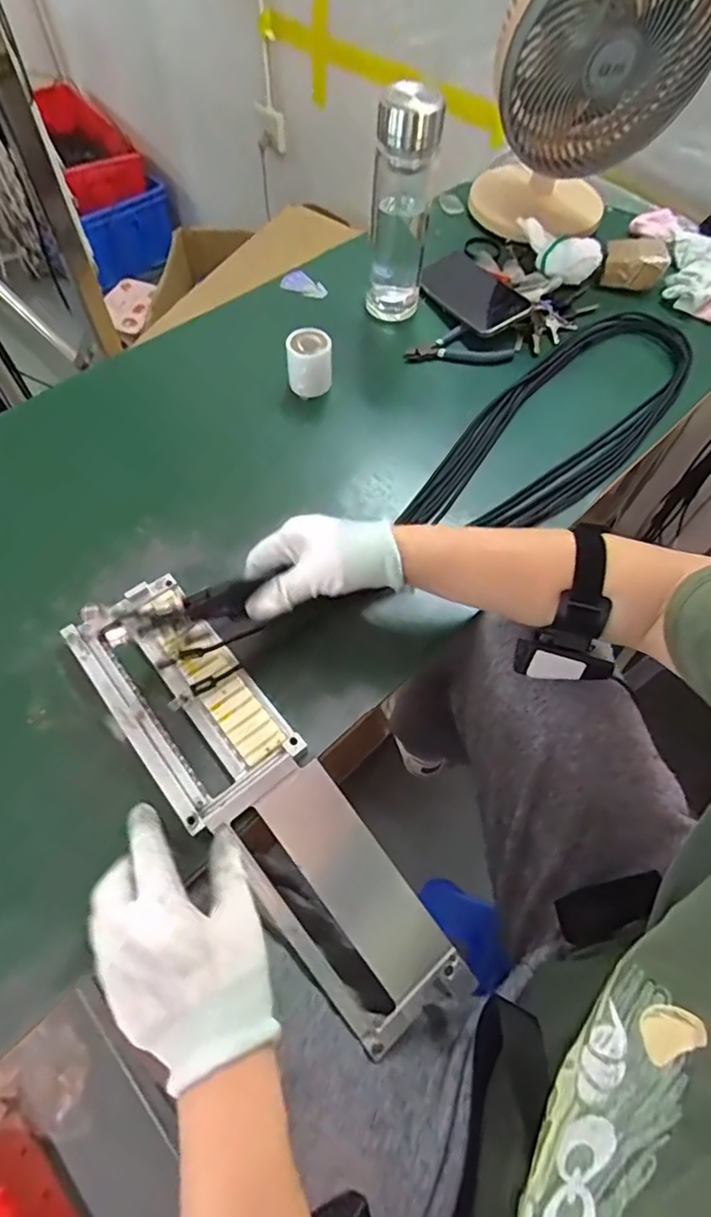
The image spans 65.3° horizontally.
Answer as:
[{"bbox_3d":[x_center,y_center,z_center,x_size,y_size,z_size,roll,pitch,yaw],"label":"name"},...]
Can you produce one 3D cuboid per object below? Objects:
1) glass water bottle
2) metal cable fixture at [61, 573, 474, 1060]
[{"bbox_3d":[0.051,-0.447,0.626,0.066,0.217,0.063,5,60,1],"label":"glass water bottle"},{"bbox_3d":[-0.075,0.136,0.419,0.098,0.037,0.393,-38,78,-21],"label":"metal cable fixture"}]

